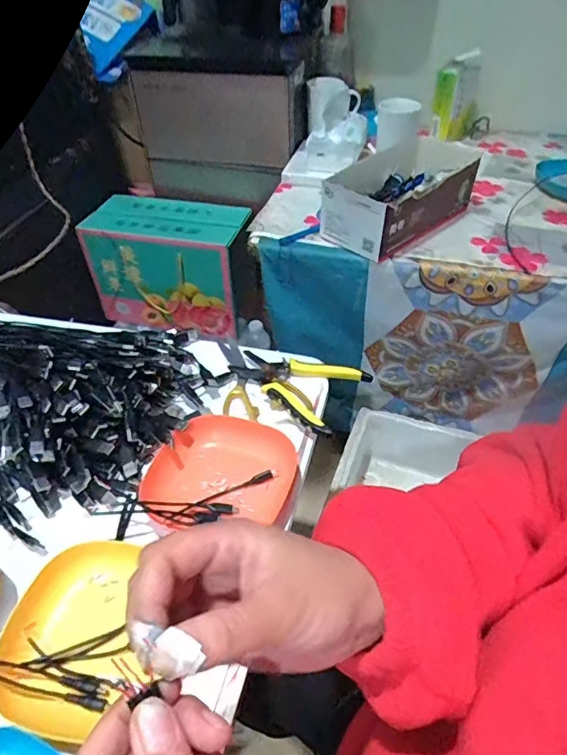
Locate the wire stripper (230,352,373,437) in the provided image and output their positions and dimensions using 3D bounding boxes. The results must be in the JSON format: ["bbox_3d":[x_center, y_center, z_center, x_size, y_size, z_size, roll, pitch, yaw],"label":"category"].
[{"bbox_3d":[0.011,0.006,0.587,0.151,0.022,0.112,21,50,21],"label":"wire stripper"}]

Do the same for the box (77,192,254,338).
[{"bbox_3d":[-0.241,-0.242,1.089,0.318,0.237,0.167,15,48,15],"label":"box"}]

